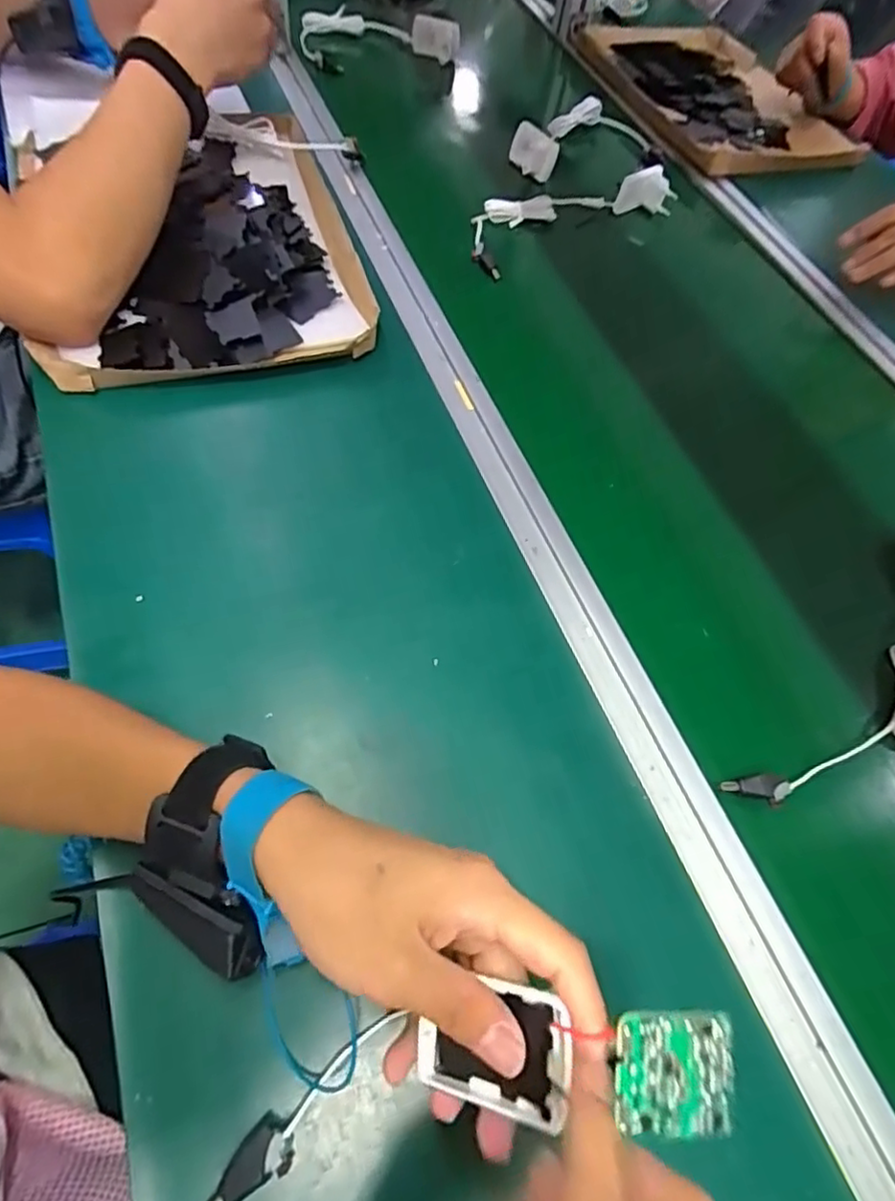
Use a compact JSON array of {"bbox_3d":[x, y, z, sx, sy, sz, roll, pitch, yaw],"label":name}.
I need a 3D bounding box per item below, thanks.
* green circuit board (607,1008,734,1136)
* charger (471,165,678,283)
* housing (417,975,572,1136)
[{"bbox_3d":[0.077,0.159,0.207,0.053,0.004,0.035,17,67,-25],"label":"green circuit board"},{"bbox_3d":[0.124,-0.419,0.661,0.273,0.033,0.086,-34,68,-20],"label":"charger"},{"bbox_3d":[0.018,0.162,0.223,0.060,0.007,0.039,-11,65,34],"label":"housing"}]

